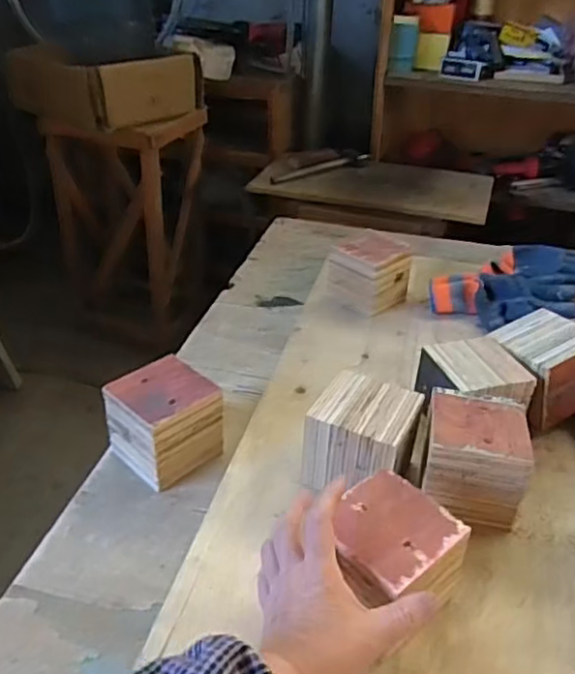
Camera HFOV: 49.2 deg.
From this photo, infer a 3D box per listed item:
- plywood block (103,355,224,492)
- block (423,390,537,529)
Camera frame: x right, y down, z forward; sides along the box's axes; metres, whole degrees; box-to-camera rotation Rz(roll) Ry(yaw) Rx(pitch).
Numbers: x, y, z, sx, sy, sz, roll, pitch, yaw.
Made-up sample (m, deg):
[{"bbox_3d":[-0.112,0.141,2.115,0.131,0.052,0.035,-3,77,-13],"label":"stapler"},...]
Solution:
[{"bbox_3d":[-0.129,0.088,0.668,0.100,0.093,0.090,-26,42,-36],"label":"plywood block"},{"bbox_3d":[0.178,0.119,0.608,0.091,0.089,0.101,9,34,11],"label":"block"}]

